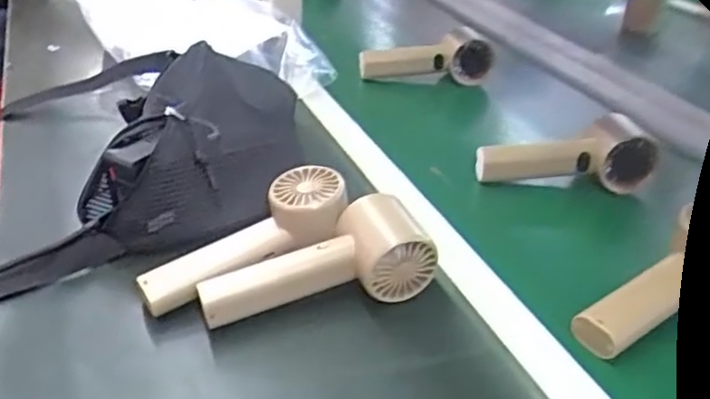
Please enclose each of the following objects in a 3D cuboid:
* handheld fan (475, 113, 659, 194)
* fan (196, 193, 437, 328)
[{"bbox_3d":[0.190,-0.031,0.628,0.152,0.059,0.054,-10,33,-11],"label":"handheld fan"},{"bbox_3d":[-0.027,0.045,0.474,0.159,0.059,0.053,-10,33,-11],"label":"fan"}]

